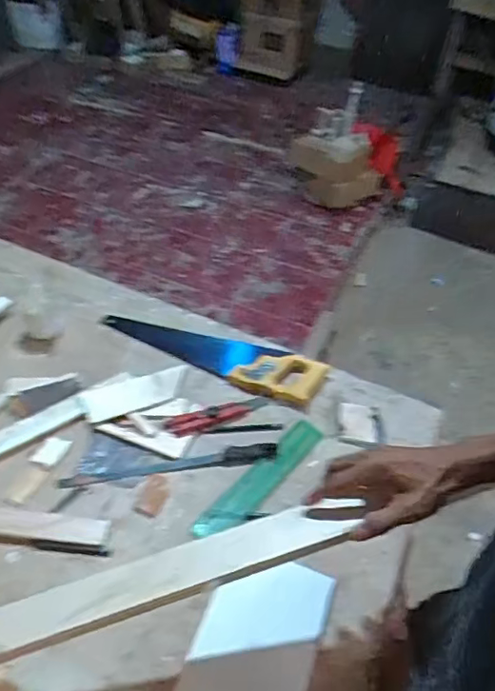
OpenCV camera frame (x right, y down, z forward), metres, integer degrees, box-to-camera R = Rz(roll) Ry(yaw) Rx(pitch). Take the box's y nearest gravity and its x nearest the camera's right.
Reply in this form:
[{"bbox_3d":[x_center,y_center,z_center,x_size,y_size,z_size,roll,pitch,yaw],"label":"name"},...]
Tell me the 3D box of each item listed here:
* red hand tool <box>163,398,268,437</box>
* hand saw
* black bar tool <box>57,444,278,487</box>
[{"bbox_3d":[-0.047,0.104,0.835,0.163,0.012,0.036,-16,47,-20],"label":"red hand tool"},{"bbox_3d":[-0.066,0.005,0.929,0.395,0.021,0.101,19,46,15],"label":"hand saw"},{"bbox_3d":[-0.109,0.175,0.780,0.309,0.016,0.026,-7,45,-11],"label":"black bar tool"}]

